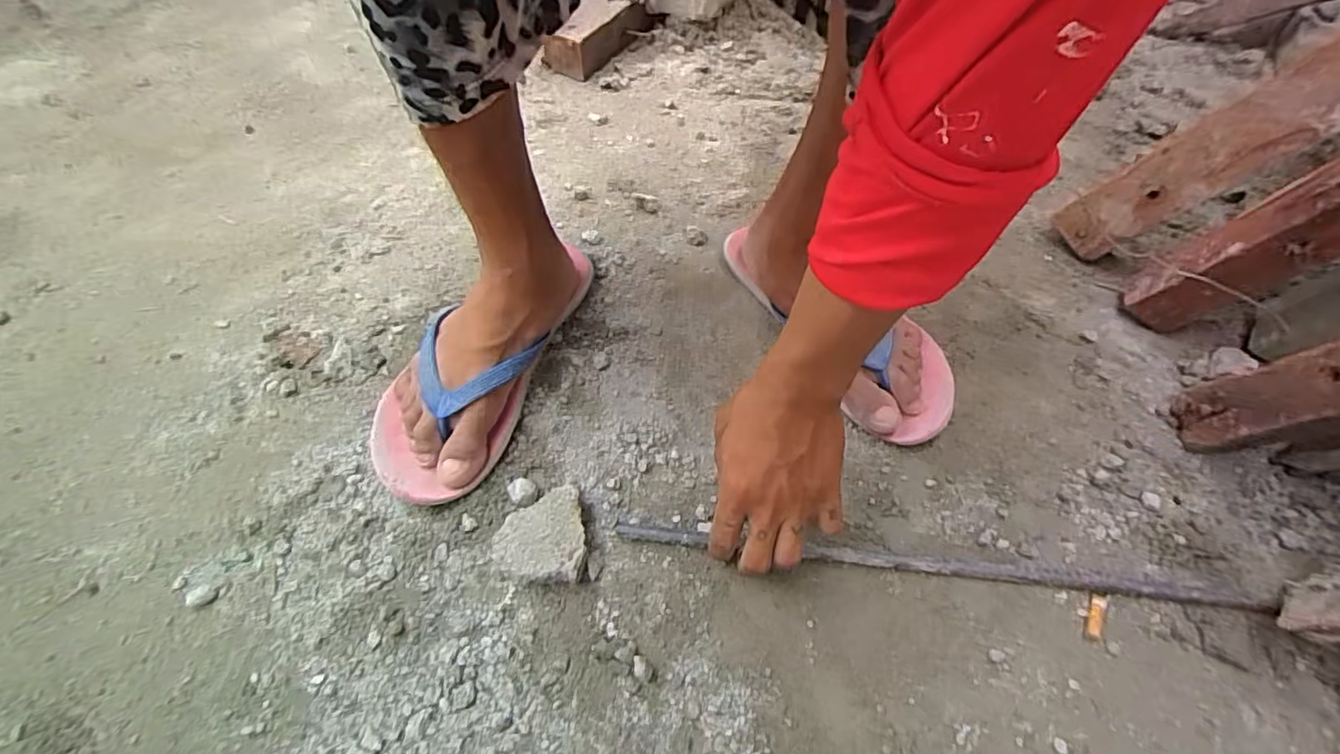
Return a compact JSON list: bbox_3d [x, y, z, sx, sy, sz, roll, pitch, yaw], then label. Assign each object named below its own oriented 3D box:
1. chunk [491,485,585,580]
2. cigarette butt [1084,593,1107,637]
[{"bbox_3d":[-0.090,0.112,0.415,0.060,0.024,0.062,-2,55,-5],"label":"chunk"},{"bbox_3d":[0.286,0.160,0.397,0.010,0.004,0.031,28,58,16],"label":"cigarette butt"}]

